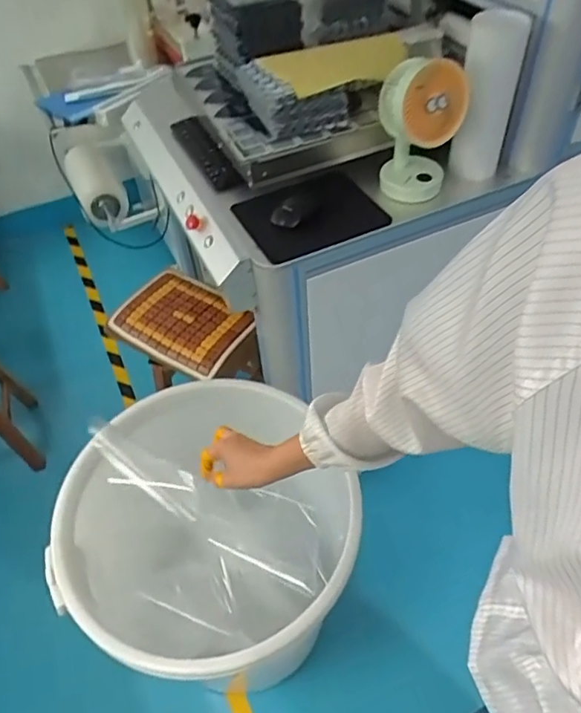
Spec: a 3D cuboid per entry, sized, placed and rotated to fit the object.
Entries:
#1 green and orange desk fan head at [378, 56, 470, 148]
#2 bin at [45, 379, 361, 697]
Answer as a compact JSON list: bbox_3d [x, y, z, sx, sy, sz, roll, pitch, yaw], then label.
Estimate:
[{"bbox_3d":[0.219,-0.418,0.909,0.131,0.128,0.066,-19,37,-10],"label":"green and orange desk fan head"},{"bbox_3d":[-0.121,0.360,1.100,0.466,0.565,0.531,11,53,9],"label":"bin"}]

